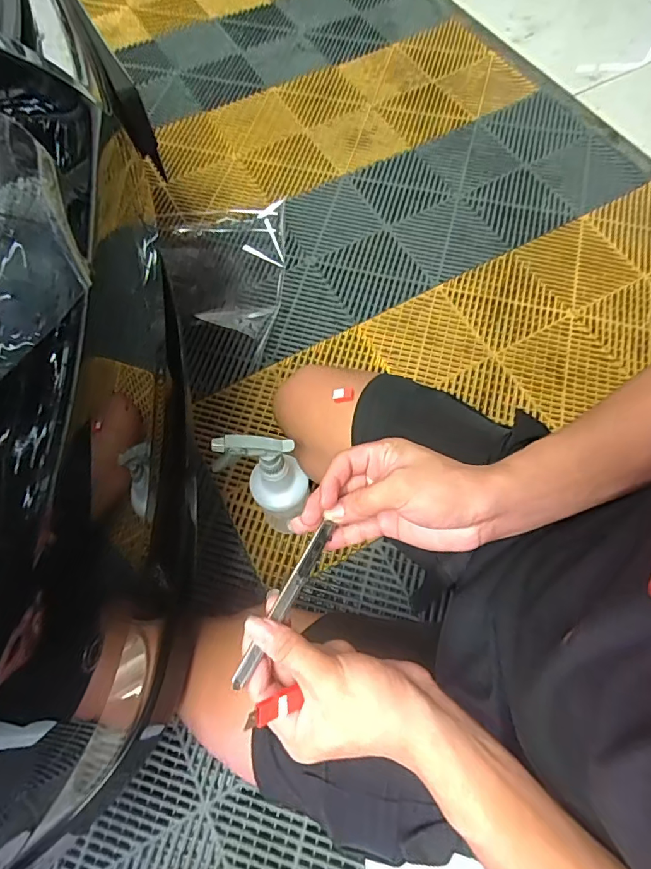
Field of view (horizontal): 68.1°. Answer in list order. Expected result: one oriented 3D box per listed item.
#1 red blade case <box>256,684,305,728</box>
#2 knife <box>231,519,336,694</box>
[{"bbox_3d":[-0.031,0.176,0.312,0.011,0.033,0.014,-39,63,33],"label":"red blade case"},{"bbox_3d":[-0.028,0.121,0.351,0.011,0.013,0.128,27,64,13],"label":"knife"}]

